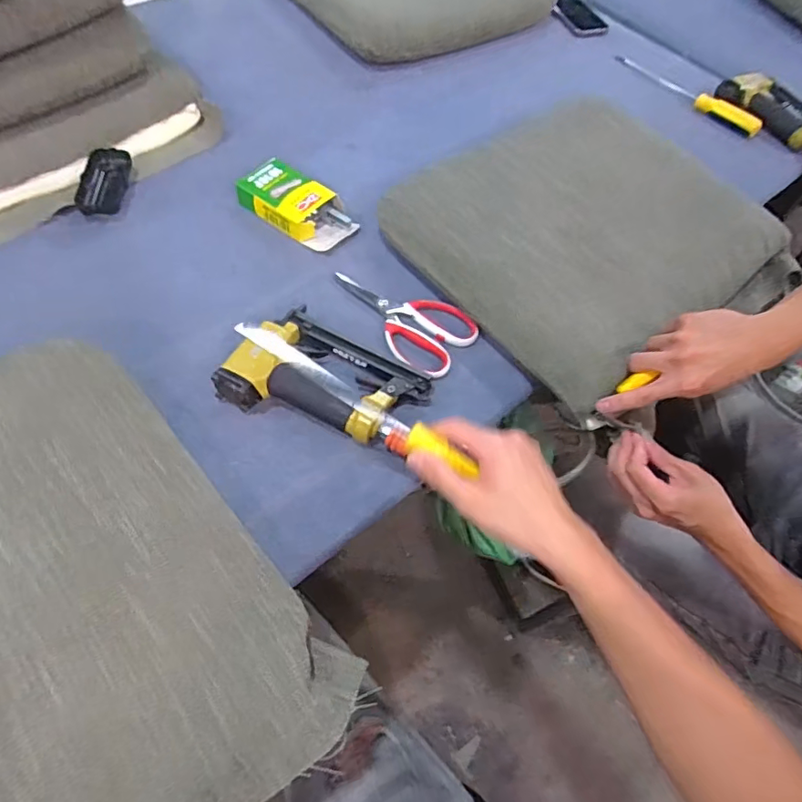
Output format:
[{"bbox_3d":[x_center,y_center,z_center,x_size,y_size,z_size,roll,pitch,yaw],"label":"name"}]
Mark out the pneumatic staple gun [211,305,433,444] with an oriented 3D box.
[{"bbox_3d":[-0.078,-0.021,0.578,0.185,0.054,0.142,29,60,12],"label":"pneumatic staple gun"}]

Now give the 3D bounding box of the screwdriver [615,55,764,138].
[{"bbox_3d":[0.526,-0.579,1.020,0.032,0.036,0.336,-23,64,-18],"label":"screwdriver"}]

